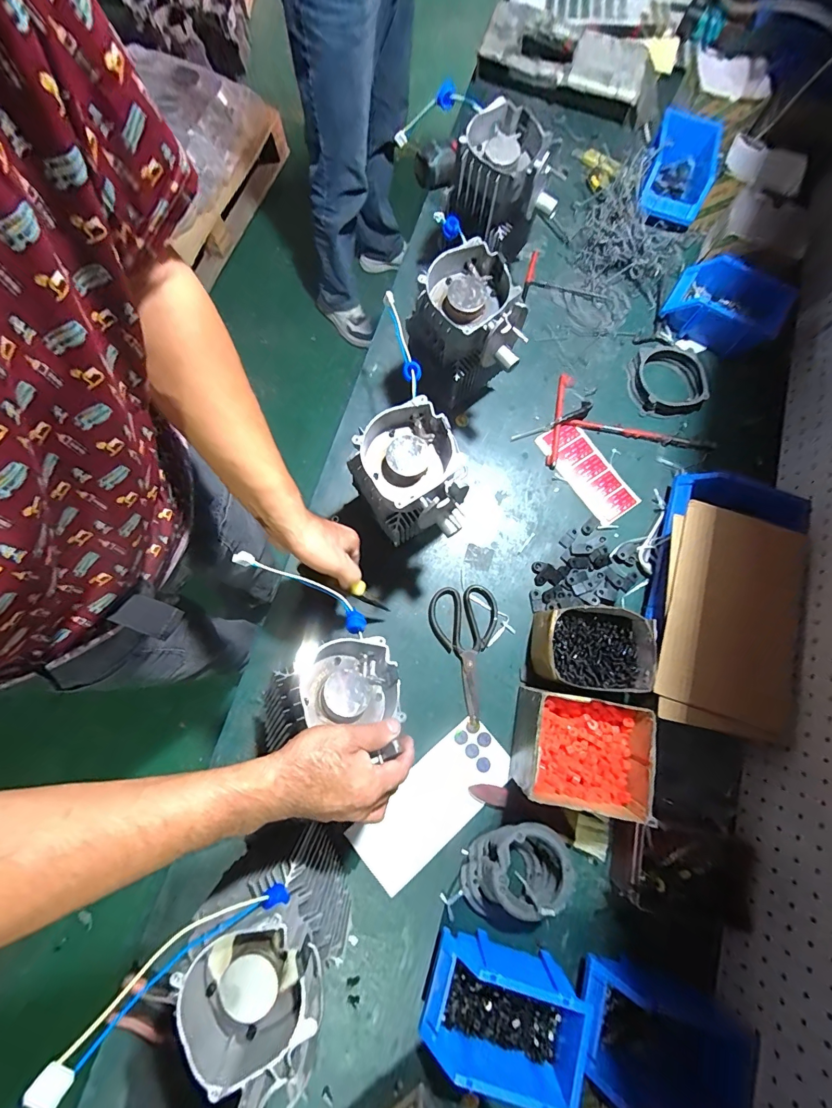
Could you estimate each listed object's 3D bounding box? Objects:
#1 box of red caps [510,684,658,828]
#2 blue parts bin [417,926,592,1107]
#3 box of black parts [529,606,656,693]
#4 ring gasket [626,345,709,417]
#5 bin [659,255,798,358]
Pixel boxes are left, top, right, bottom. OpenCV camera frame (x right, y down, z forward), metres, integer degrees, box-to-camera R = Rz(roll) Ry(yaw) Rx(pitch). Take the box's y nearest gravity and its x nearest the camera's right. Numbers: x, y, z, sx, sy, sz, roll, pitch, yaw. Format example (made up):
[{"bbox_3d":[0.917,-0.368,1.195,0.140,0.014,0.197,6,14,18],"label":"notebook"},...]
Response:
[{"bbox_3d":[0.219,0.261,0.556,0.159,0.094,0.138,11,78,0],"label":"box of red caps"},{"bbox_3d":[0.112,0.561,0.500,0.193,0.066,0.118,17,78,2],"label":"blue parts bin"},{"bbox_3d":[0.246,0.135,0.592,0.151,0.088,0.115,4,79,-2],"label":"box of black parts"},{"bbox_3d":[0.444,-0.306,0.727,0.122,0.028,0.128,0,77,0],"label":"ring gasket"},{"bbox_3d":[0.545,-0.440,0.725,0.181,0.073,0.115,39,80,6],"label":"bin"}]

